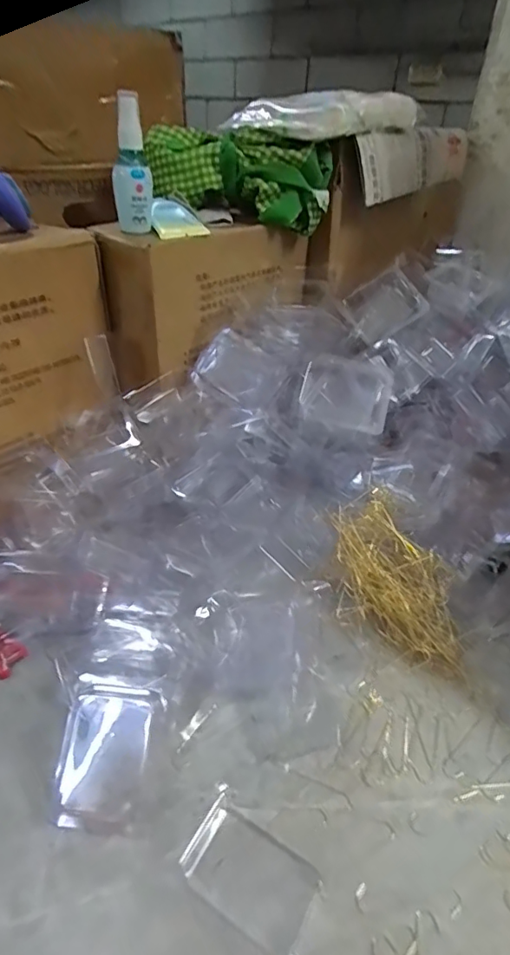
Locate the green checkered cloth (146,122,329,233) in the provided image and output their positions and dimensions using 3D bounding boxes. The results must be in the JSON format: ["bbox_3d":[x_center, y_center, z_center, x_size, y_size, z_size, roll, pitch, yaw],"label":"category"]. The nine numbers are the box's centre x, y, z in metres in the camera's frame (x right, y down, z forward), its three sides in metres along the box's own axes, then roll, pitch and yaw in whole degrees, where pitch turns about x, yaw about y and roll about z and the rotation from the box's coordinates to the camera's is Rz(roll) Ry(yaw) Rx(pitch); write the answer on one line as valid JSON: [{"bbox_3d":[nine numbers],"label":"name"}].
[{"bbox_3d":[-0.018,-0.356,0.620,0.202,0.088,0.088,15,36,17],"label":"green checkered cloth"}]

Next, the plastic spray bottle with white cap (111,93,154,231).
[{"bbox_3d":[-0.123,-0.307,0.515,0.035,0.116,0.030,-2,36,-7],"label":"plastic spray bottle with white cap"}]

